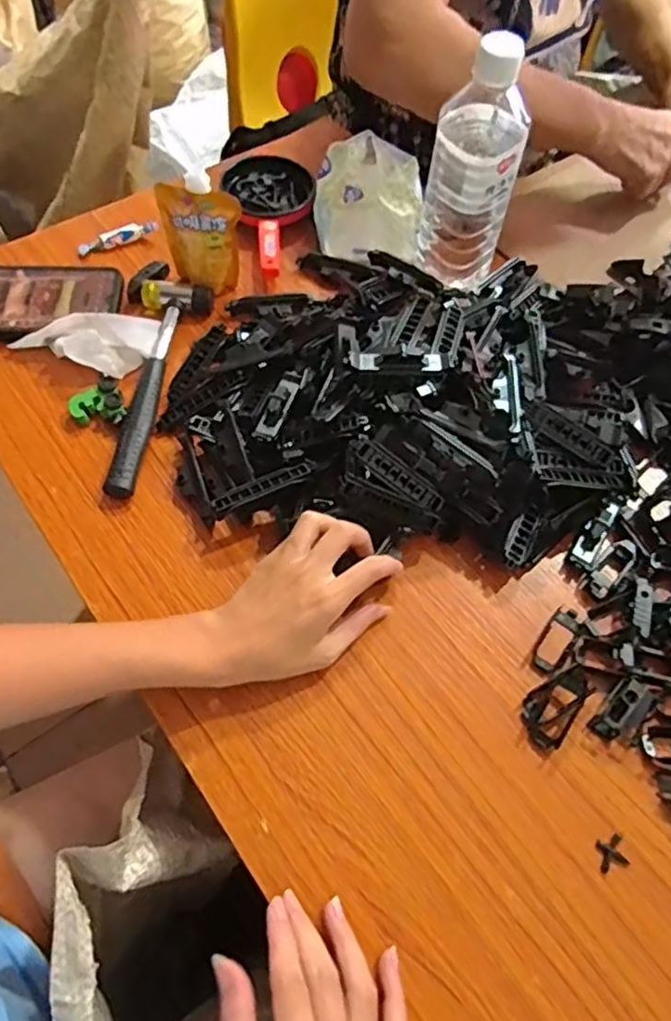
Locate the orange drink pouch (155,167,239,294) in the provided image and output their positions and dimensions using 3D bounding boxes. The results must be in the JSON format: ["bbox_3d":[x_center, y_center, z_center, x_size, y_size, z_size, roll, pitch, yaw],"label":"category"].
[{"bbox_3d":[-0.117,-0.240,0.576,0.062,0.108,0.040,-11,60,-9],"label":"orange drink pouch"}]

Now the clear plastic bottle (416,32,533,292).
[{"bbox_3d":[0.111,-0.270,0.536,0.070,0.192,0.067,15,60,6],"label":"clear plastic bottle"}]

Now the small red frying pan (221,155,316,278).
[{"bbox_3d":[-0.060,-0.284,0.635,0.085,0.028,0.158,-6,61,-7],"label":"small red frying pan"}]

